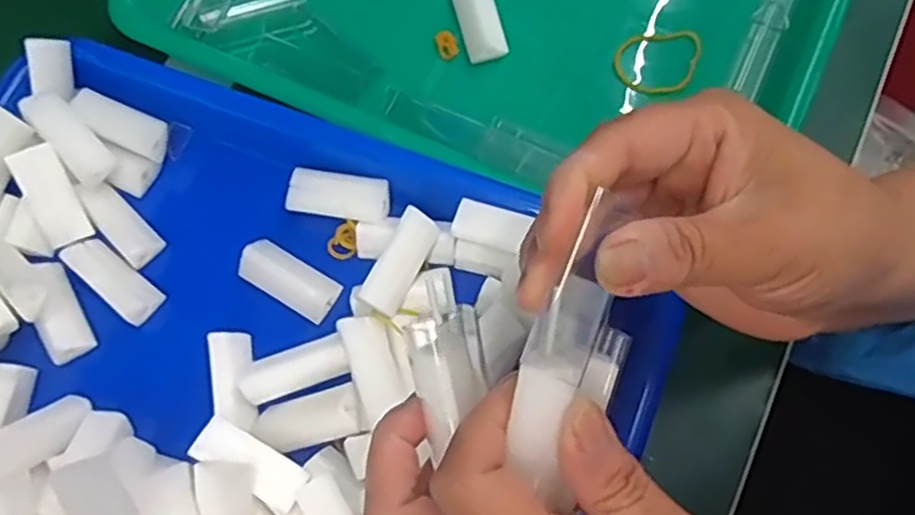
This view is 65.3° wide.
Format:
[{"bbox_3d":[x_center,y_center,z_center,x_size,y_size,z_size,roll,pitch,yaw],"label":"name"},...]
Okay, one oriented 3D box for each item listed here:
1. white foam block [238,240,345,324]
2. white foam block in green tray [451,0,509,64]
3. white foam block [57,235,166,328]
[{"bbox_3d":[-0.076,0.009,0.325,0.045,0.012,0.021,30,75,11],"label":"white foam block"},{"bbox_3d":[0.010,-0.124,0.365,0.019,0.014,0.046,-16,72,-4],"label":"white foam block in green tray"},{"bbox_3d":[-0.156,0.010,0.324,0.047,0.013,0.018,37,76,12],"label":"white foam block"}]

